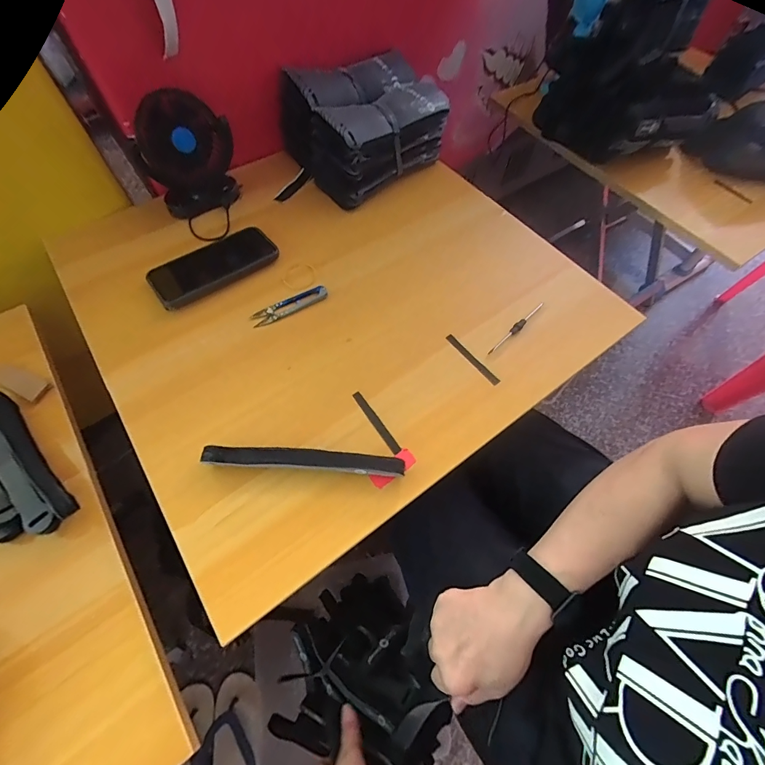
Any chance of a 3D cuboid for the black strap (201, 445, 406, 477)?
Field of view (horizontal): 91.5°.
[{"bbox_3d":[-0.077,0.080,0.379,0.195,0.028,0.020,4,63,0],"label":"black strap"}]

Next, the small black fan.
[{"bbox_3d":[-0.265,-0.309,0.515,0.125,0.129,0.063,-29,67,-15],"label":"small black fan"}]

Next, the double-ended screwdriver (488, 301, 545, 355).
[{"bbox_3d":[0.167,-0.068,0.466,0.104,0.011,0.009,-41,71,-20],"label":"double-ended screwdriver"}]

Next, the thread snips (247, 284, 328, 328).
[{"bbox_3d":[-0.118,-0.100,0.478,0.101,0.004,0.027,-27,67,-15],"label":"thread snips"}]

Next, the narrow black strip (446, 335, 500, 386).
[{"bbox_3d":[0.108,-0.029,0.450,0.011,0.004,0.084,-35,69,-18],"label":"narrow black strip"}]

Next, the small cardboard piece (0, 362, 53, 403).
[{"bbox_3d":[-0.460,-0.003,0.470,0.093,0.006,0.028,24,64,11],"label":"small cardboard piece"}]

